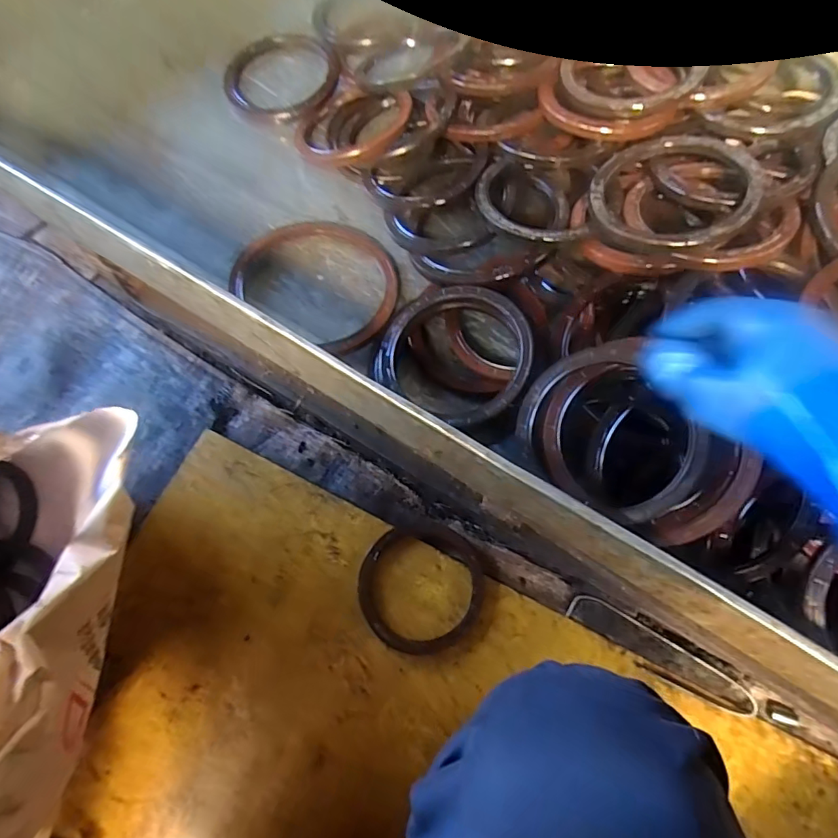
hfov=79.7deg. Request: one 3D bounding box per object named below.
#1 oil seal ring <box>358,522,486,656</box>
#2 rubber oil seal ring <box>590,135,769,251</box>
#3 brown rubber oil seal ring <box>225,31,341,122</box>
[{"bbox_3d":[0.003,0.198,0.598,0.143,0.015,0.147,0,71,-1],"label":"oil seal ring"},{"bbox_3d":[0.256,-0.229,0.512,0.159,0.024,0.153,-6,64,13],"label":"rubber oil seal ring"},{"bbox_3d":[-0.187,-0.472,0.687,0.154,0.021,0.152,0,71,-1],"label":"brown rubber oil seal ring"}]

